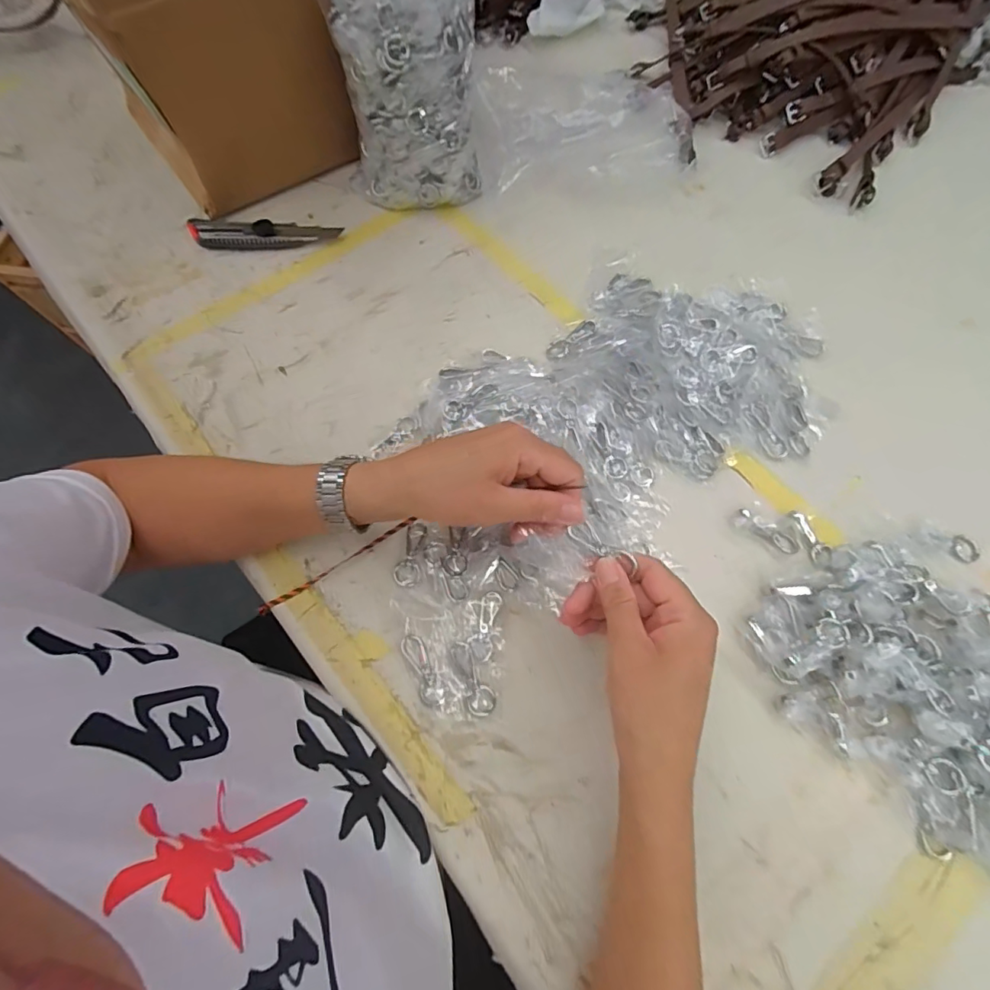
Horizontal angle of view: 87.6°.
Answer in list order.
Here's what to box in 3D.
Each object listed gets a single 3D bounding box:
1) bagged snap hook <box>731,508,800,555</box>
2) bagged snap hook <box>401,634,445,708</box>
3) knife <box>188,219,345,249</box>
[{"bbox_3d":[0.236,0.032,0.447,0.057,0.018,0.017,30,71,12],"label":"bagged snap hook"},{"bbox_3d":[-0.057,0.138,0.406,0.018,0.004,0.058,-25,70,-9],"label":"bagged snap hook"},{"bbox_3d":[-0.260,-0.298,0.587,0.165,0.016,0.029,-3,68,-1],"label":"knife"}]

